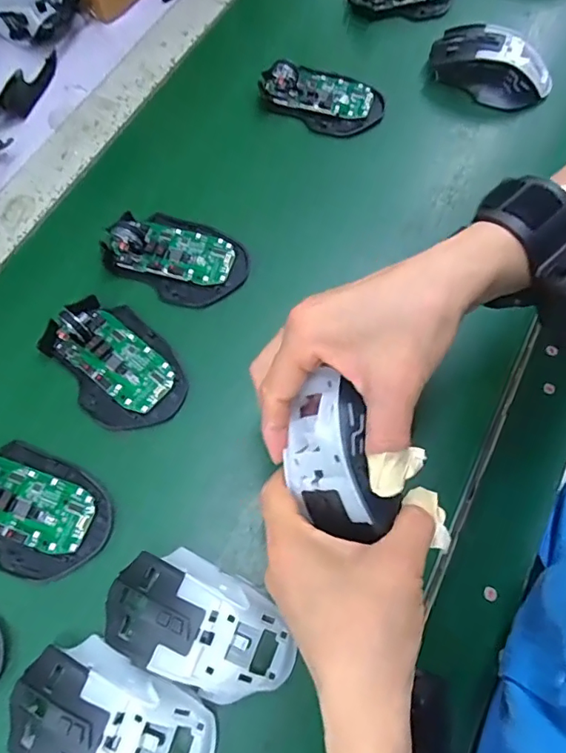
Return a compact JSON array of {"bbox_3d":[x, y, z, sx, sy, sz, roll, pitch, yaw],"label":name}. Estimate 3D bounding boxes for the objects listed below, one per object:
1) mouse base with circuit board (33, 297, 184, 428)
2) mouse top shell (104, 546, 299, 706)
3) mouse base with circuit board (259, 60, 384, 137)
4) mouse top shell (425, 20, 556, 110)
[{"bbox_3d":[-0.125,-0.013,0.371,0.072,0.028,0.112,-42,74,-15],"label":"mouse base with circuit board"},{"bbox_3d":[-0.048,0.146,0.303,0.113,0.034,0.063,21,70,8],"label":"mouse top shell"},{"bbox_3d":[0.036,-0.266,0.475,0.113,0.028,0.064,26,71,10],"label":"mouse base with circuit board"},{"bbox_3d":[0.197,-0.295,0.481,0.112,0.038,0.064,22,70,9],"label":"mouse top shell"}]

